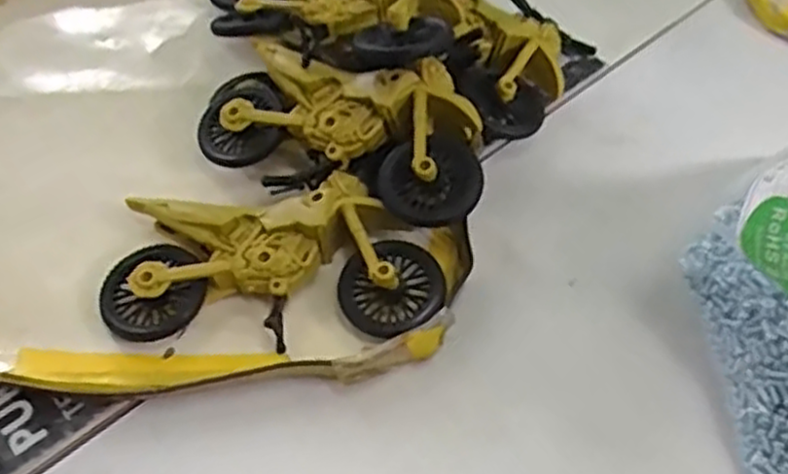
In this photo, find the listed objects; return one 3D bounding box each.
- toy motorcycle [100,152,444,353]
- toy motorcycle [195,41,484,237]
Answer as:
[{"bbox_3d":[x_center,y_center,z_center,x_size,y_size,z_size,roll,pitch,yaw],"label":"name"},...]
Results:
[{"bbox_3d":[-0.045,0.004,0.288,0.120,0.026,0.070,-4,51,-1],"label":"toy motorcycle"},{"bbox_3d":[-0.021,-0.047,0.309,0.124,0.047,0.065,18,54,16],"label":"toy motorcycle"}]

